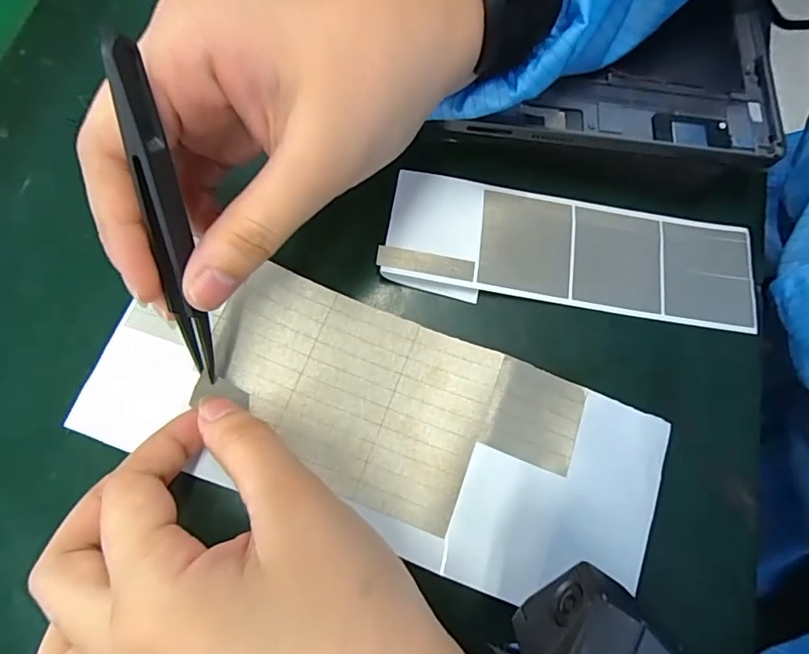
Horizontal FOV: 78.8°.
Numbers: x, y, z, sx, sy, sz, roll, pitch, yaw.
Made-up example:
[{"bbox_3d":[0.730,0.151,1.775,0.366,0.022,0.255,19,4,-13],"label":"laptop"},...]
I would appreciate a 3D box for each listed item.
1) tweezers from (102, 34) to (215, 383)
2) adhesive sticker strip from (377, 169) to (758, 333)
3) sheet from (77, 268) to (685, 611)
[{"bbox_3d":[-0.072,-0.029,0.148,0.010,0.100,0.009,0,30,1],"label":"tweezers"},{"bbox_3d":[0.083,-0.035,0.240,0.181,0.006,0.057,9,71,-5],"label":"adhesive sticker strip"},{"bbox_3d":[-0.008,0.037,0.205,0.234,0.012,0.088,19,72,2],"label":"sheet"}]

